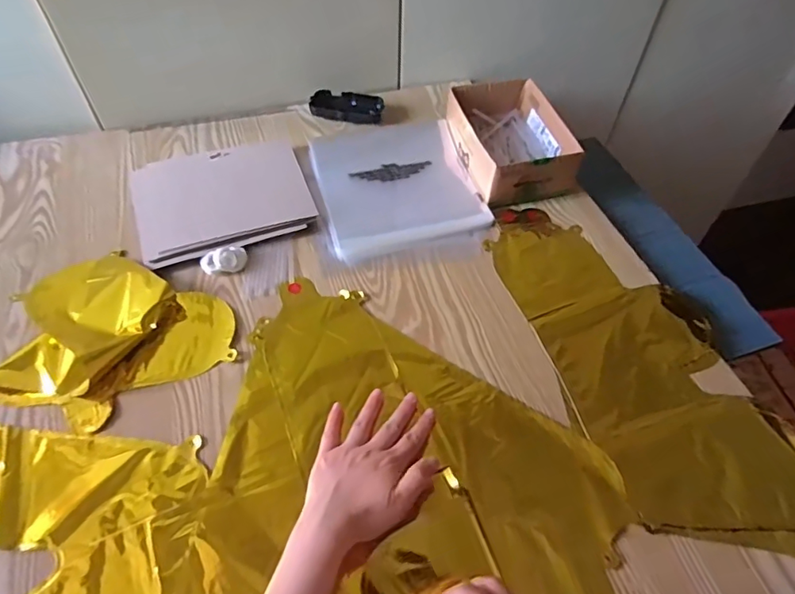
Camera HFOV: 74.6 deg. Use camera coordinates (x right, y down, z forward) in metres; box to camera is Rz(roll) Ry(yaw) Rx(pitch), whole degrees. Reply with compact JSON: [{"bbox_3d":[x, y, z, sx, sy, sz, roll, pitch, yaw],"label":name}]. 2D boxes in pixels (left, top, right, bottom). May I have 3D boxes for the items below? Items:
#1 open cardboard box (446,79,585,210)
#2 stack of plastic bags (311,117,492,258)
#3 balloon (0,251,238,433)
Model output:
[{"bbox_3d":[0.147,-0.219,0.715,0.134,0.069,0.212,-10,53,-9],"label":"open cardboard box"},{"bbox_3d":[0.000,-0.159,0.701,0.207,0.019,0.229,-10,53,-9],"label":"stack of plastic bags"},{"bbox_3d":[-0.290,0.040,0.526,0.211,0.036,0.184,20,54,14],"label":"balloon"}]

